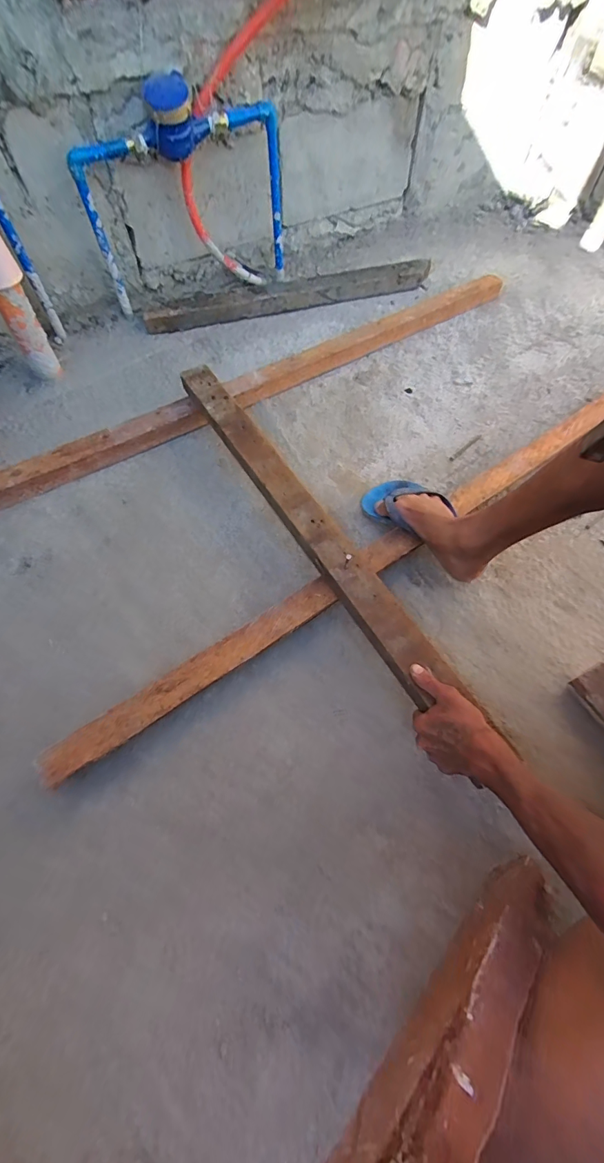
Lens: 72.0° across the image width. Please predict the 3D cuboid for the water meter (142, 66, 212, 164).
[{"bbox_3d":[-0.245,-0.883,0.796,0.130,0.100,0.084,-7,62,-4],"label":"water meter"}]

